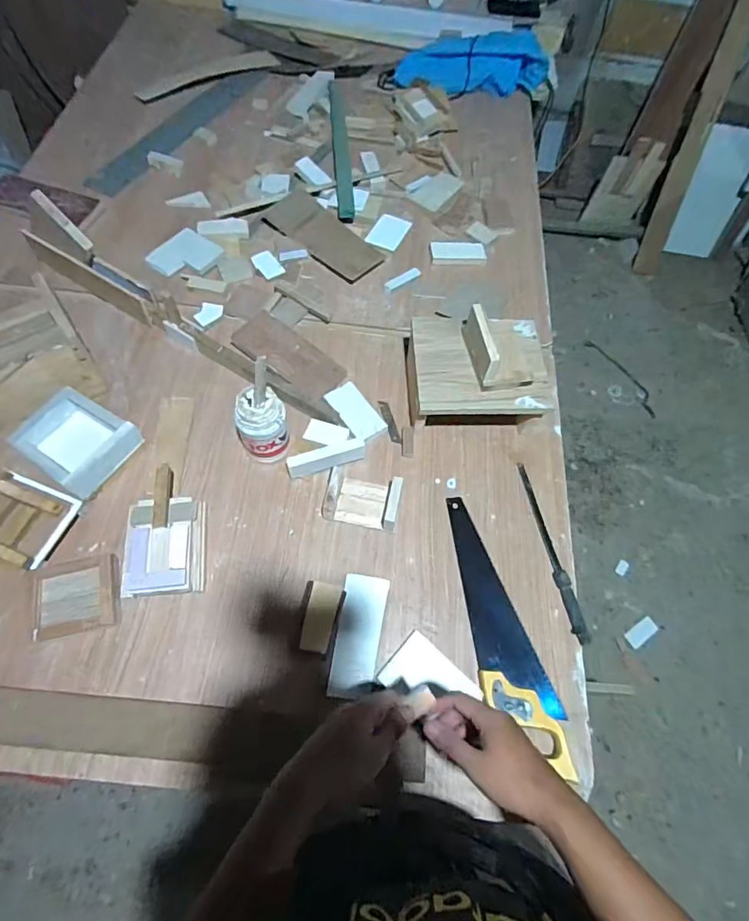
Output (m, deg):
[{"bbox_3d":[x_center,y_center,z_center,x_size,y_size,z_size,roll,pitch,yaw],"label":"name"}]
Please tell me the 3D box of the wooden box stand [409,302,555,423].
[{"bbox_3d":[0.177,-0.152,0.829,0.223,0.169,0.193,3,64,-5],"label":"wooden box stand"}]

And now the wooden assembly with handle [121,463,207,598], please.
[{"bbox_3d":[-0.319,0.105,0.735,0.110,0.057,0.197,-4,65,-6],"label":"wooden assembly with handle"}]

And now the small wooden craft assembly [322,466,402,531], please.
[{"bbox_3d":[-0.018,0.060,0.784,0.119,0.048,0.087,10,64,1],"label":"small wooden craft assembly"}]

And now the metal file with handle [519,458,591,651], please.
[{"bbox_3d":[0.285,0.139,0.781,0.022,0.012,0.301,-9,65,-8],"label":"metal file with handle"}]

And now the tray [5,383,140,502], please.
[{"bbox_3d":[-0.478,-0.029,0.775,0.156,0.047,0.134,29,66,10],"label":"tray"}]

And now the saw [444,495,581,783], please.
[{"bbox_3d":[0.176,0.245,0.720,0.097,0.029,0.397,-17,67,-11],"label":"saw"}]

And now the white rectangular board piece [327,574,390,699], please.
[{"bbox_3d":[-0.021,0.256,0.709,0.067,0.012,0.168,9,64,1],"label":"white rectangular board piece"}]

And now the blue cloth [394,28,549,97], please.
[{"bbox_3d":[0.282,-1.106,1.349,0.445,0.076,0.194,-10,65,-8],"label":"blue cloth"}]

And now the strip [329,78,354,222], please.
[{"bbox_3d":[-0.083,-0.778,1.179,0.038,0.017,0.533,-3,65,-5],"label":"strip"}]

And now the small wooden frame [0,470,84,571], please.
[{"bbox_3d":[-0.533,0.089,0.719,0.142,0.054,0.122,21,64,4],"label":"small wooden frame"}]

